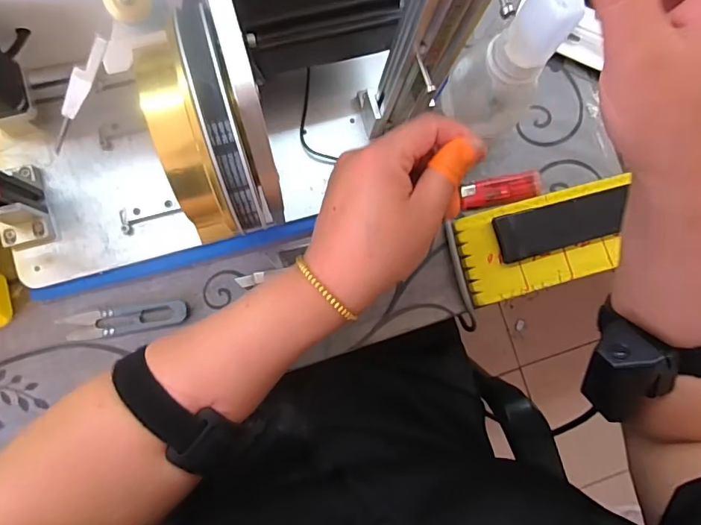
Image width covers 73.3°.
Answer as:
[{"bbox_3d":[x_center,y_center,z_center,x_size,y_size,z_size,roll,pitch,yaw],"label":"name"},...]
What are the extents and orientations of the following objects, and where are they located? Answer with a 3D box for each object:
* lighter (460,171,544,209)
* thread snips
[{"bbox_3d":[0.138,-0.066,0.430,0.077,0.015,0.025,-11,85,-6],"label":"lighter"},{"bbox_3d":[-0.186,0.047,0.388,0.101,0.012,0.024,-10,85,-6],"label":"thread snips"}]

